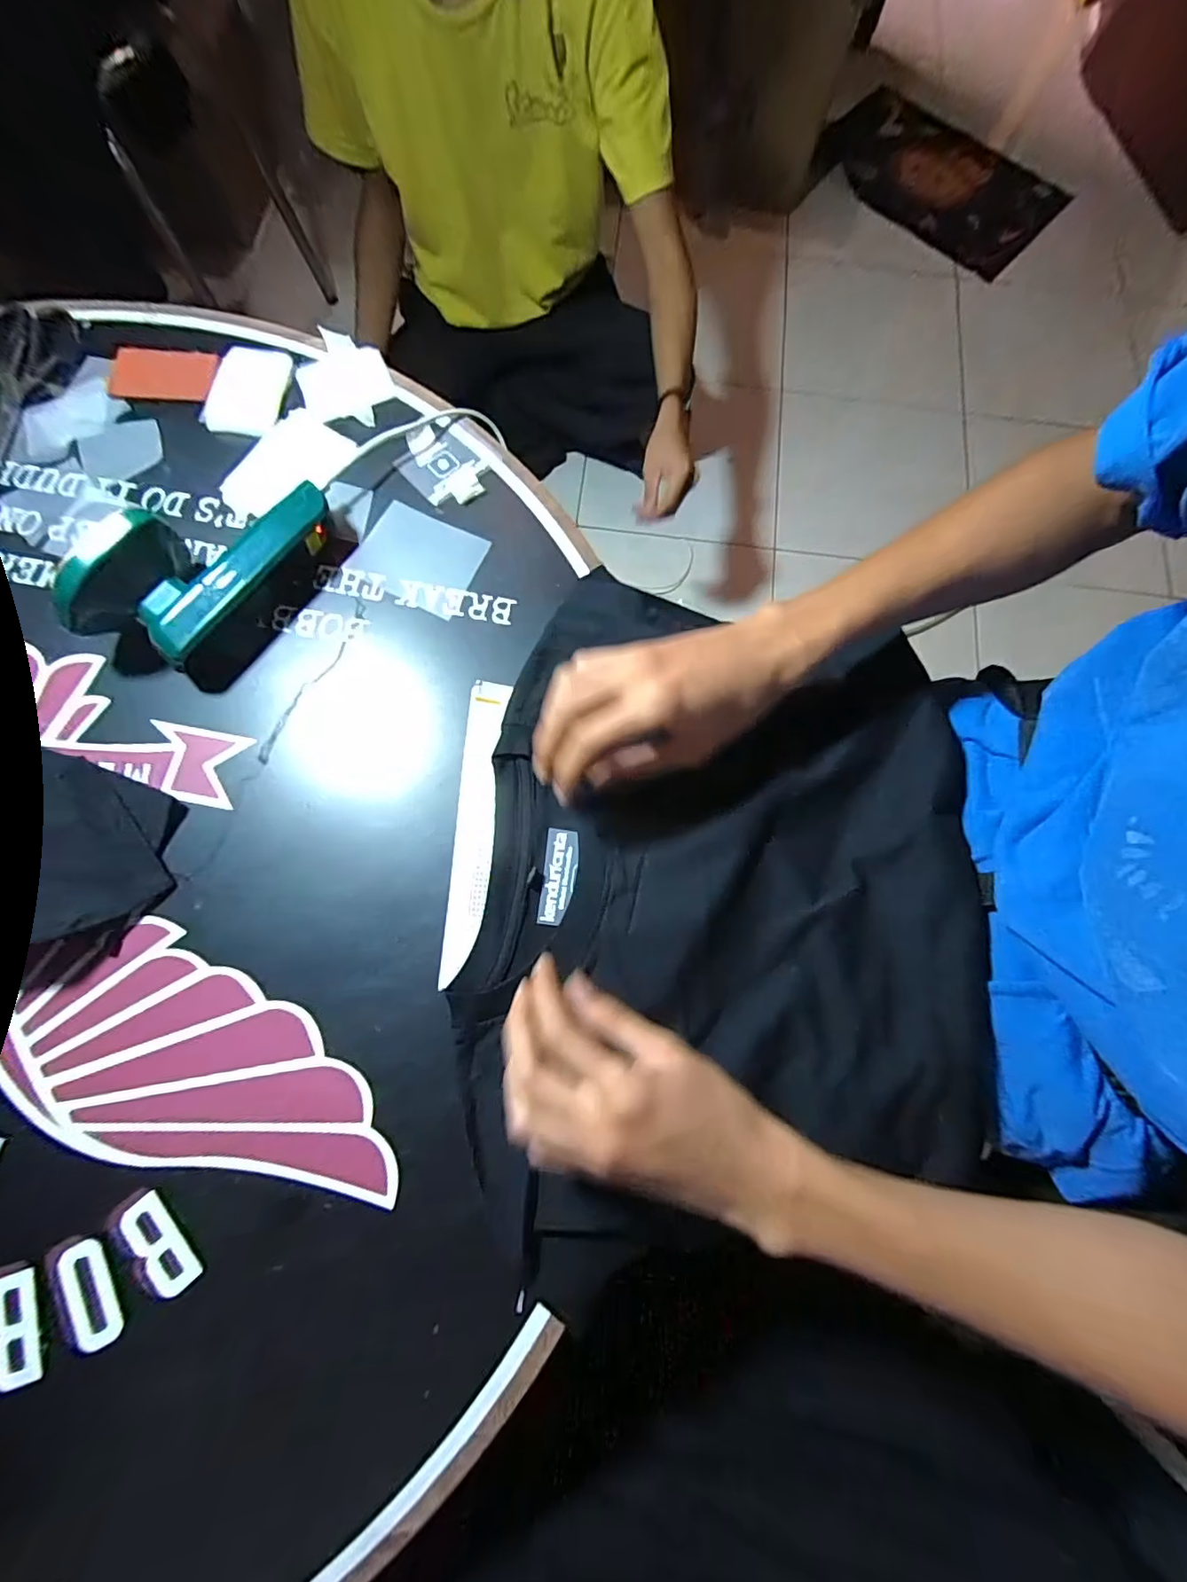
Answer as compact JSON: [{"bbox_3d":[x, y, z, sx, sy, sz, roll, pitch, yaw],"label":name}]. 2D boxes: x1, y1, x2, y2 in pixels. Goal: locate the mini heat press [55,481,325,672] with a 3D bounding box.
[{"bbox_3d":[-0.280,-0.168,0.398,0.091,0.072,0.180,33,78,5],"label":"mini heat press"}]

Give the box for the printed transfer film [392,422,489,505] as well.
[{"bbox_3d":[-0.126,-0.274,0.463,0.059,0.007,0.081,-40,80,-8],"label":"printed transfer film"}]

